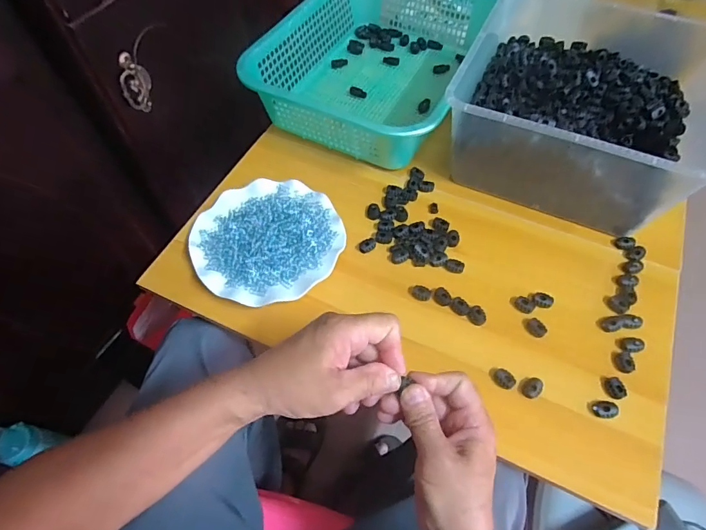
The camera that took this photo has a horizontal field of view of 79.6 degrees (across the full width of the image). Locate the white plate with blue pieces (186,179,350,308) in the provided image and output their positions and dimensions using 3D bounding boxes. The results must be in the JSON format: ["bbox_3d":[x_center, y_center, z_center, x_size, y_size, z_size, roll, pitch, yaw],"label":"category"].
[{"bbox_3d":[-0.108,-0.037,0.531,0.177,0.015,0.176,0,58,0],"label":"white plate with blue pieces"}]

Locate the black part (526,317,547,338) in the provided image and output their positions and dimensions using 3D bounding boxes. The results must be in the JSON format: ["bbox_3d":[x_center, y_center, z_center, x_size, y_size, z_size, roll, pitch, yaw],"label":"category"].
[{"bbox_3d":[0.208,0.071,0.480,0.018,0.007,0.022,-35,64,-19],"label":"black part"}]

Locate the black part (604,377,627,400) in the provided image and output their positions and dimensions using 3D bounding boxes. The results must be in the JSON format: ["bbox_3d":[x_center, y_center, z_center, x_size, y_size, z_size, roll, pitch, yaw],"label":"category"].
[{"bbox_3d":[0.275,0.128,0.444,0.018,0.006,0.023,-10,59,-5],"label":"black part"}]

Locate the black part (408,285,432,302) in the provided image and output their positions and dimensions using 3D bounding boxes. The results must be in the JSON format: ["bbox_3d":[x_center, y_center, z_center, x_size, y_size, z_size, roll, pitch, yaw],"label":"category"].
[{"bbox_3d":[0.080,0.033,0.506,0.026,0.007,0.017,9,59,6],"label":"black part"}]

